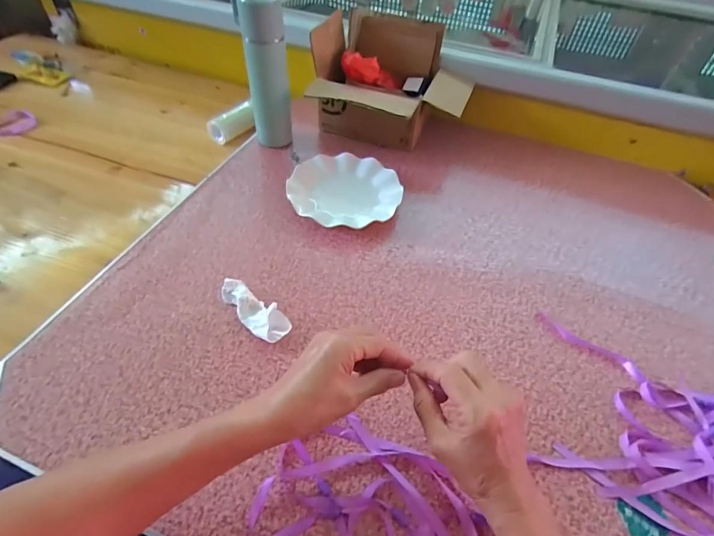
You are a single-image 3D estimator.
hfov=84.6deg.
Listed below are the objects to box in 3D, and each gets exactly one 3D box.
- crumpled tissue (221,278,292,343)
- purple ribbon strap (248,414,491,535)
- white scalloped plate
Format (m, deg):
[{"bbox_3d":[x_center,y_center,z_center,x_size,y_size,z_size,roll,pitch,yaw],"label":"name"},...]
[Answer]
[{"bbox_3d":[-0.128,0.052,0.488,0.107,0.023,0.037,37,56,25],"label":"crumpled tissue"},{"bbox_3d":[0.030,0.231,0.344,0.230,0.016,0.138,29,53,20],"label":"purple ribbon strap"},{"bbox_3d":[-0.019,-0.125,0.651,0.179,0.028,0.173,2,49,-2],"label":"white scalloped plate"}]

